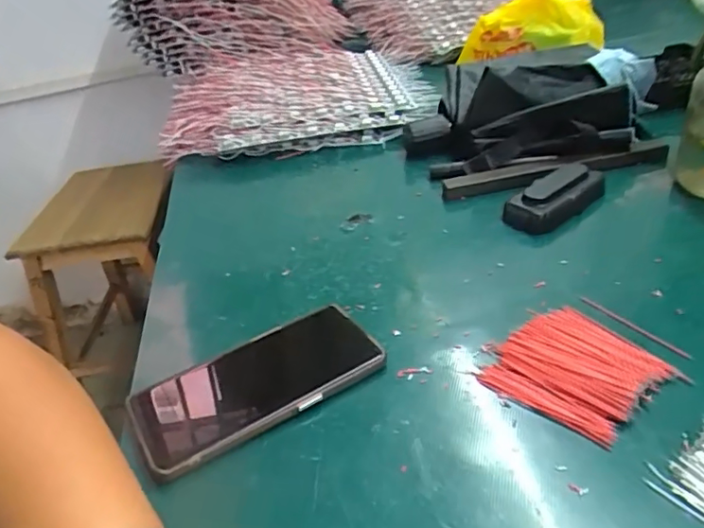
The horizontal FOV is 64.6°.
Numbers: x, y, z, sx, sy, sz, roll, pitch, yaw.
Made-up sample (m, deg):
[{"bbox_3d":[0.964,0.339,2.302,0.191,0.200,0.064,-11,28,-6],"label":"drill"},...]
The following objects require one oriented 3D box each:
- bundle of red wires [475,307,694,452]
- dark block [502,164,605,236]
[{"bbox_3d":[0.141,0.066,0.355,0.087,0.014,0.090,-31,41,-30],"label":"bundle of red wires"},{"bbox_3d":[0.187,-0.063,0.516,0.106,0.030,0.047,-29,40,-28],"label":"dark block"}]

